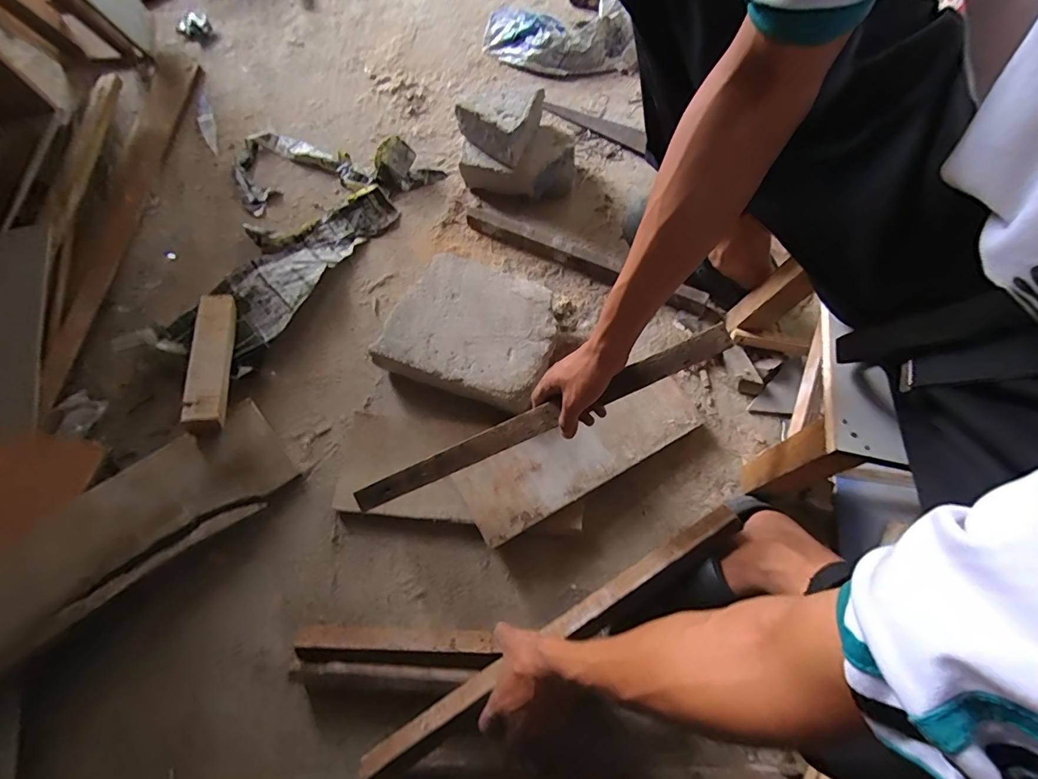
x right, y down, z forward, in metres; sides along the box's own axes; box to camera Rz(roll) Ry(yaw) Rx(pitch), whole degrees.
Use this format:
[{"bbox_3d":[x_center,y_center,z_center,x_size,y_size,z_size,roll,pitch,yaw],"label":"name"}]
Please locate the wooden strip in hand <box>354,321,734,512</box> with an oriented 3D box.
[{"bbox_3d":[0.016,0.042,0.549,0.487,0.008,0.031,-25,95,8],"label":"wooden strip in hand"}]

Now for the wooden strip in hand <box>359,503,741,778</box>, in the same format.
[{"bbox_3d":[0.039,0.282,0.513,0.493,0.032,0.033,-34,71,-4],"label":"wooden strip in hand"}]

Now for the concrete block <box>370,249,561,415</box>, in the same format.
[{"bbox_3d":[-0.069,-0.090,0.712,0.244,0.066,0.205,20,71,10],"label":"concrete block"}]

